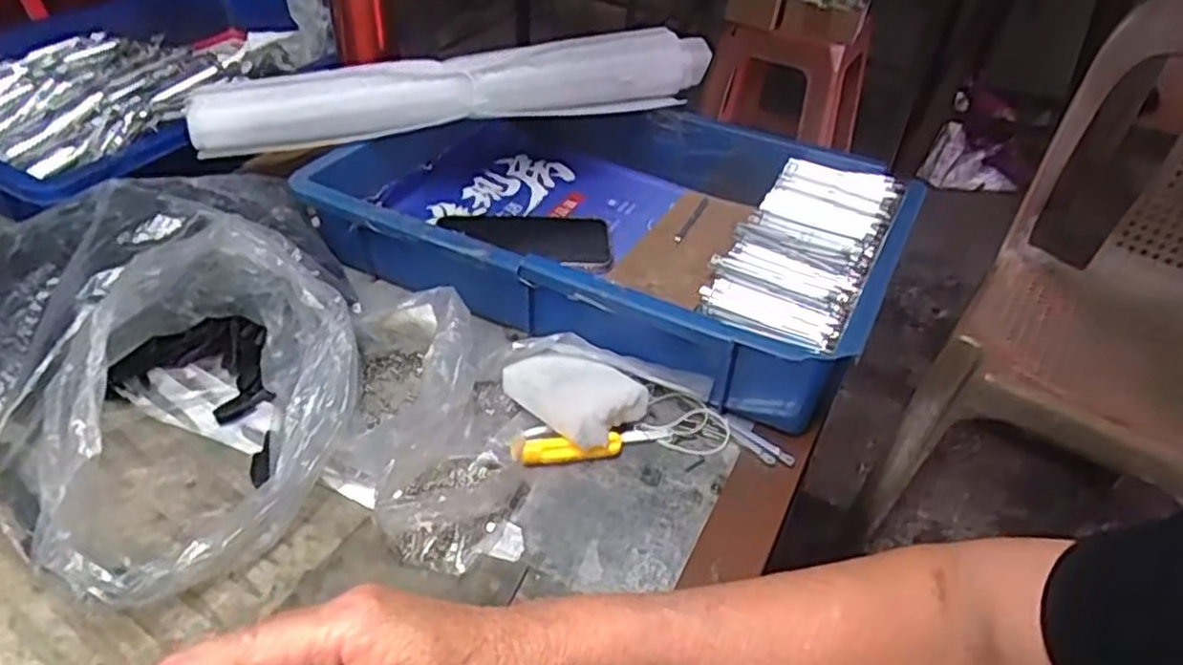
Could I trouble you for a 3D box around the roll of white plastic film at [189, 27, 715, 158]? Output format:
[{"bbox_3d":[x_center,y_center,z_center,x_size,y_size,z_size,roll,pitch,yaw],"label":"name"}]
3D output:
[{"bbox_3d":[-0.104,-0.208,0.653,0.435,0.060,0.053,-10,42,-17],"label":"roll of white plastic film"}]

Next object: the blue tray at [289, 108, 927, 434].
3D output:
[{"bbox_3d":[0.009,-0.093,0.634,0.444,0.090,0.273,20,42,17],"label":"blue tray"}]

